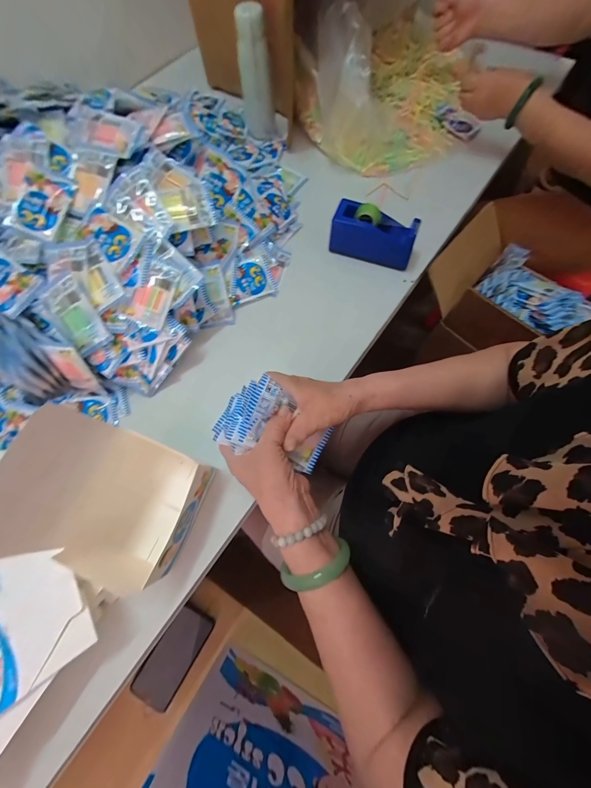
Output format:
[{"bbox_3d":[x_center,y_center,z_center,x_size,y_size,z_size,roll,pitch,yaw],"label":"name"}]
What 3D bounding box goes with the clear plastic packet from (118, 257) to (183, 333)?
[{"bbox_3d":[-0.203,-0.144,0.408,0.053,0.008,0.092,27,89,-8],"label":"clear plastic packet"}]

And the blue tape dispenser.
[{"bbox_3d":[0.140,-0.287,0.510,0.149,0.074,0.057,20,72,8],"label":"blue tape dispenser"}]

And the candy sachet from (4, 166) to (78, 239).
[{"bbox_3d":[-0.358,-0.269,0.400,0.064,0.007,0.092,22,87,-6],"label":"candy sachet"}]

